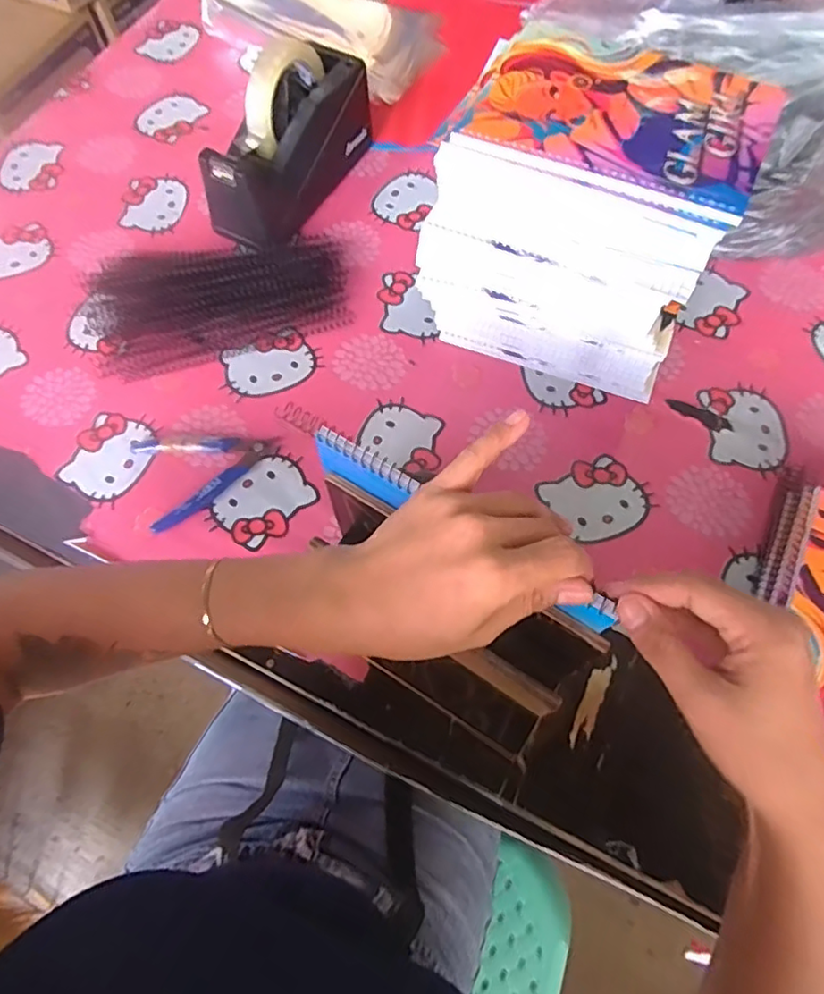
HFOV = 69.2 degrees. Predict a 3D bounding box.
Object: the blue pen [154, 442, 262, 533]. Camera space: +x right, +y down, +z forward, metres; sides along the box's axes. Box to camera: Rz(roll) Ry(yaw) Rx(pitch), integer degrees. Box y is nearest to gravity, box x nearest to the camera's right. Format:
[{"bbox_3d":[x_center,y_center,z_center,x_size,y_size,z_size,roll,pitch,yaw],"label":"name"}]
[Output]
[{"bbox_3d":[-0.166,-0.006,0.495,0.015,0.009,0.108,41,73,17],"label":"blue pen"}]

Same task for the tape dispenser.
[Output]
[{"bbox_3d":[-0.122,-0.346,0.581,0.075,0.120,0.202,24,68,11],"label":"tape dispenser"}]

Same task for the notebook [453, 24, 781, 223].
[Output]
[{"bbox_3d":[0.145,-0.266,0.414,0.196,0.008,0.144,23,68,10],"label":"notebook"}]

